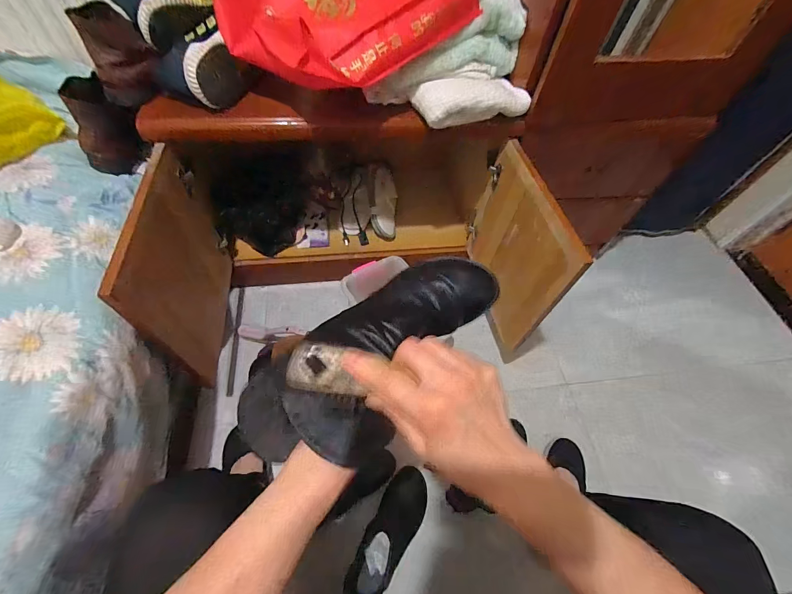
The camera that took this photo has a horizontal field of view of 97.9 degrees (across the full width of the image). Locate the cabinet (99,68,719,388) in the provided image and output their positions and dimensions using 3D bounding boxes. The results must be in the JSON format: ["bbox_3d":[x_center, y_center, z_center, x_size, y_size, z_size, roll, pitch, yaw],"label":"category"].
[{"bbox_3d":[-0.095,-0.200,0.822,0.710,0.409,0.668,-5,57,-8],"label":"cabinet"}]

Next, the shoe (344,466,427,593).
[{"bbox_3d":[-0.014,0.482,0.692,0.093,0.078,0.244,28,59,13],"label":"shoe"}]

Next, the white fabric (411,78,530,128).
[{"bbox_3d":[0.137,-0.360,0.628,0.206,0.053,0.072,-9,58,-11],"label":"white fabric"}]

